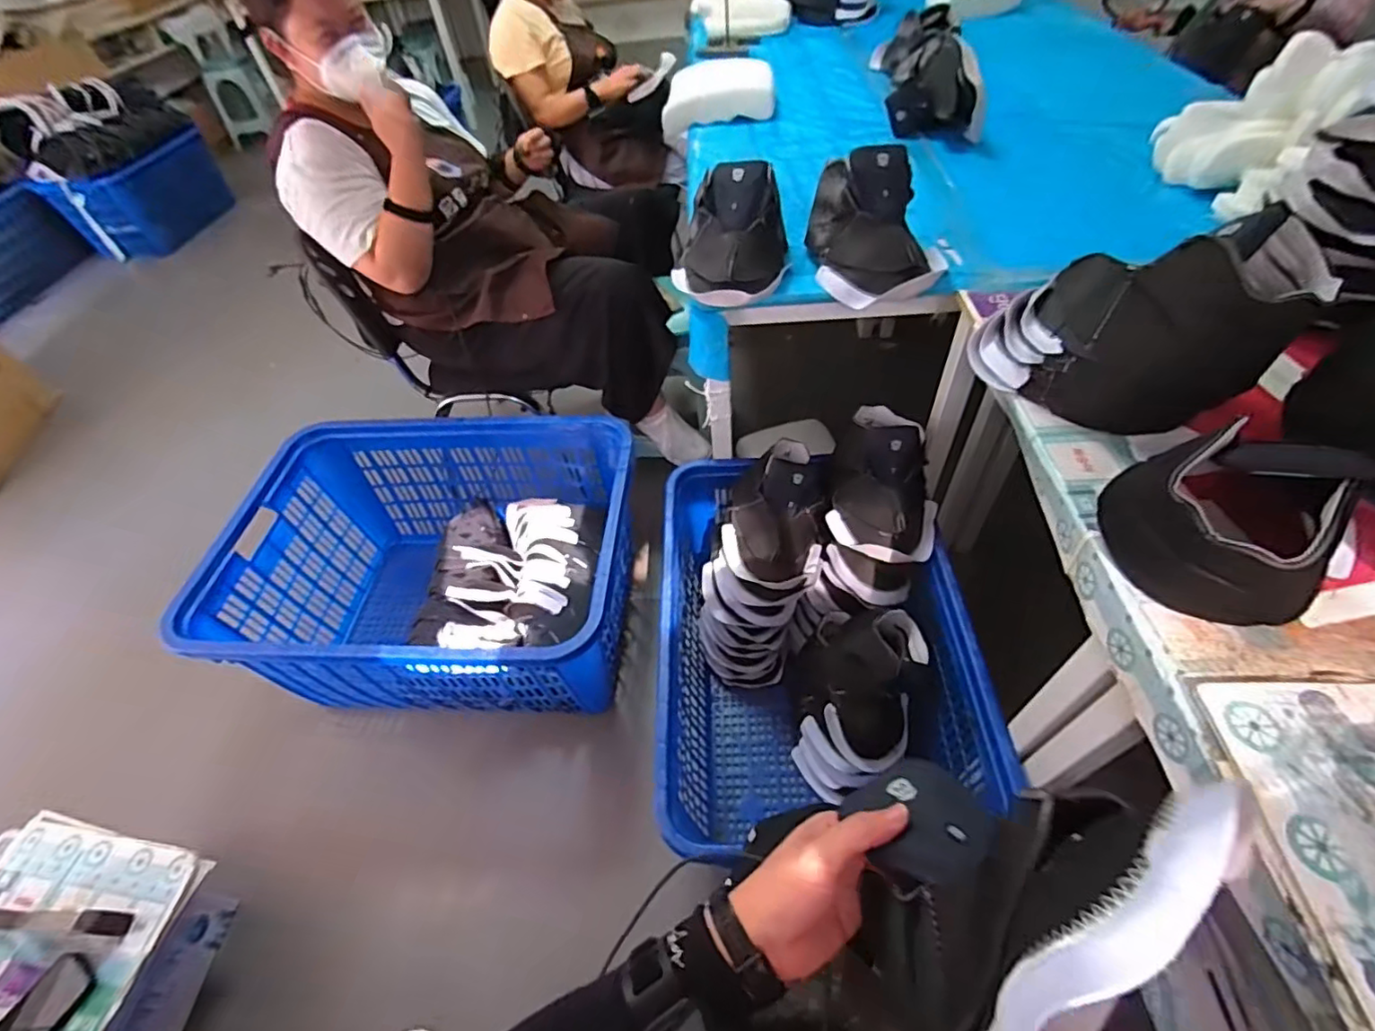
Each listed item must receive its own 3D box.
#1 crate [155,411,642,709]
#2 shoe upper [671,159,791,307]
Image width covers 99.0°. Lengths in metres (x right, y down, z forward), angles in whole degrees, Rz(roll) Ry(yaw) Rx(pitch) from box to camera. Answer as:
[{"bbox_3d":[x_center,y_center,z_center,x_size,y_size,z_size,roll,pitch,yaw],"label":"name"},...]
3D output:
[{"bbox_3d":[-0.514,0.124,1.321,0.792,0.411,0.590,1,51,7],"label":"crate"},{"bbox_3d":[0.064,-0.443,0.934,0.175,0.146,0.211,6,52,11],"label":"shoe upper"}]

